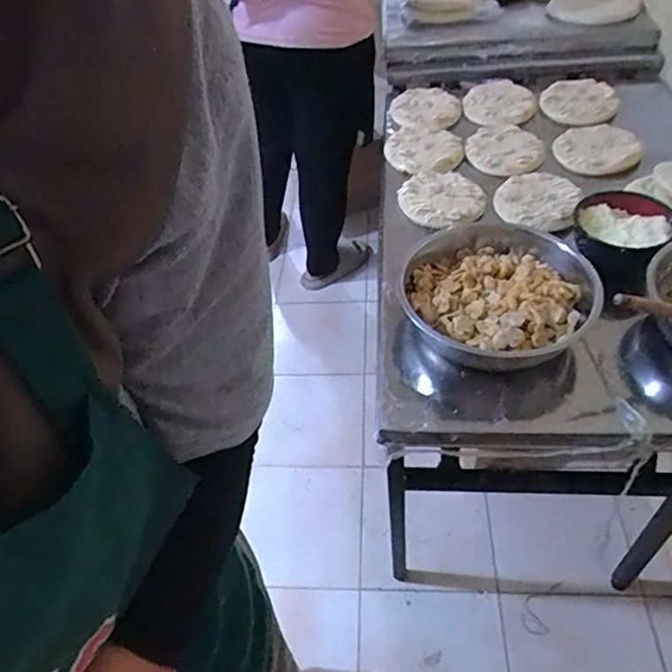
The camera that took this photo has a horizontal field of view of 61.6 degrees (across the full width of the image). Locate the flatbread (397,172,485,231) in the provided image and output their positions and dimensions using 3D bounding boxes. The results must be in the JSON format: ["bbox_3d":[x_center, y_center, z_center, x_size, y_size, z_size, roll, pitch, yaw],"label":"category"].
[{"bbox_3d":[0.185,-0.244,0.995,0.146,0.026,0.146,-3,49,4],"label":"flatbread"}]

